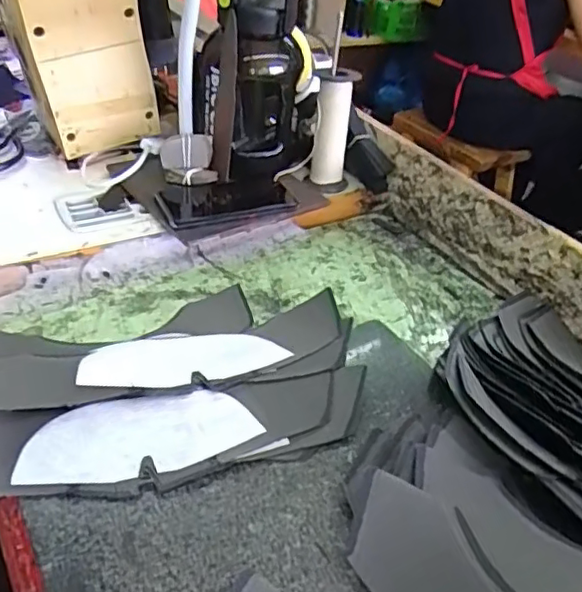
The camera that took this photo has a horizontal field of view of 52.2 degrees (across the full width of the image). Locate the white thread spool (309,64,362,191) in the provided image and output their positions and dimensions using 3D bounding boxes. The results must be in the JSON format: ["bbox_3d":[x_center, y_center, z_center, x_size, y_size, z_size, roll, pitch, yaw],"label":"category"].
[{"bbox_3d":[0.054,-0.204,0.743,0.049,0.145,0.046,1,40,-1],"label":"white thread spool"}]

